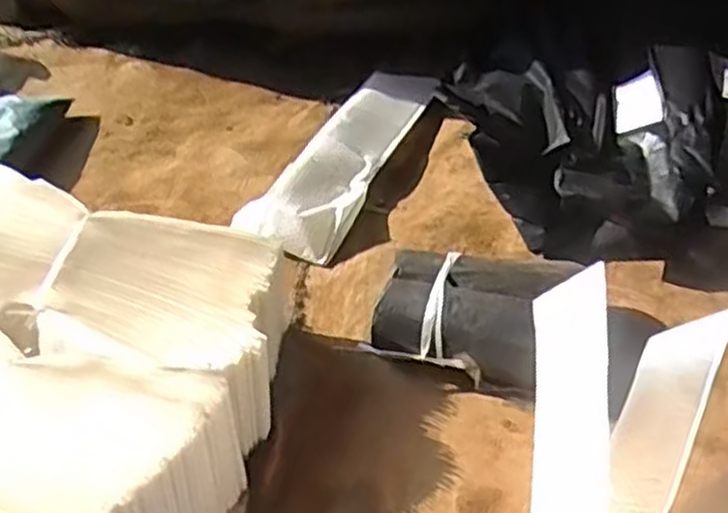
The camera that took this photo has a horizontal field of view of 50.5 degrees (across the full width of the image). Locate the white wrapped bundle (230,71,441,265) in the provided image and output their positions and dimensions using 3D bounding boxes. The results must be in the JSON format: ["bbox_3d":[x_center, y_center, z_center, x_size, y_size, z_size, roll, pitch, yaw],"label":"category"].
[{"bbox_3d":[-0.038,-0.183,1.406,0.178,0.064,0.472,17,47,24],"label":"white wrapped bundle"}]

